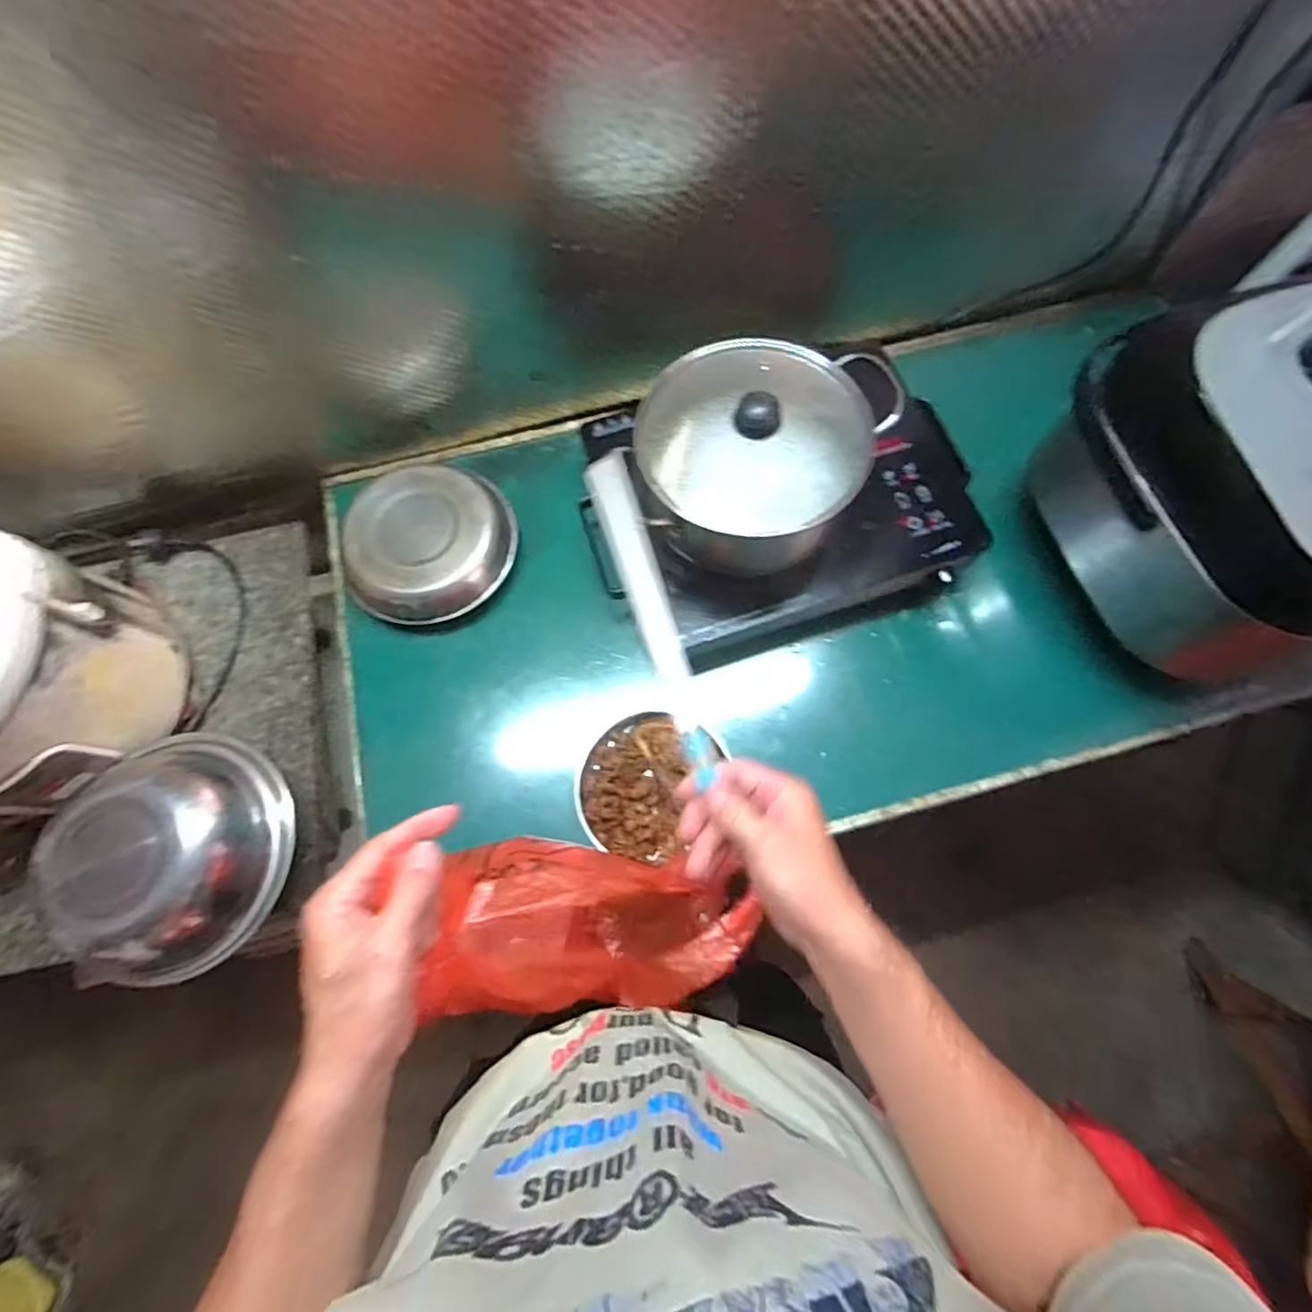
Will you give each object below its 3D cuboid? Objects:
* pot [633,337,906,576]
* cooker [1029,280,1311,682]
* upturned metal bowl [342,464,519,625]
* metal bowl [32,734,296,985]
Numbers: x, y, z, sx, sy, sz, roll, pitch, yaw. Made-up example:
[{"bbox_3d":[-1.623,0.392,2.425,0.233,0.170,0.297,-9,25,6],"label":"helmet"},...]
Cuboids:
[{"bbox_3d":[0.096,-0.193,0.615,0.205,0.153,0.196,0,72,1],"label":"pot"},{"bbox_3d":[0.576,-0.166,0.577,0.282,0.194,0.321,-13,72,-3],"label":"cooker"},{"bbox_3d":[-0.261,-0.132,0.712,0.185,0.078,0.169,0,72,1],"label":"upturned metal bowl"},{"bbox_3d":[-0.459,0.179,0.566,0.194,0.109,0.196,0,72,1],"label":"metal bowl"}]

